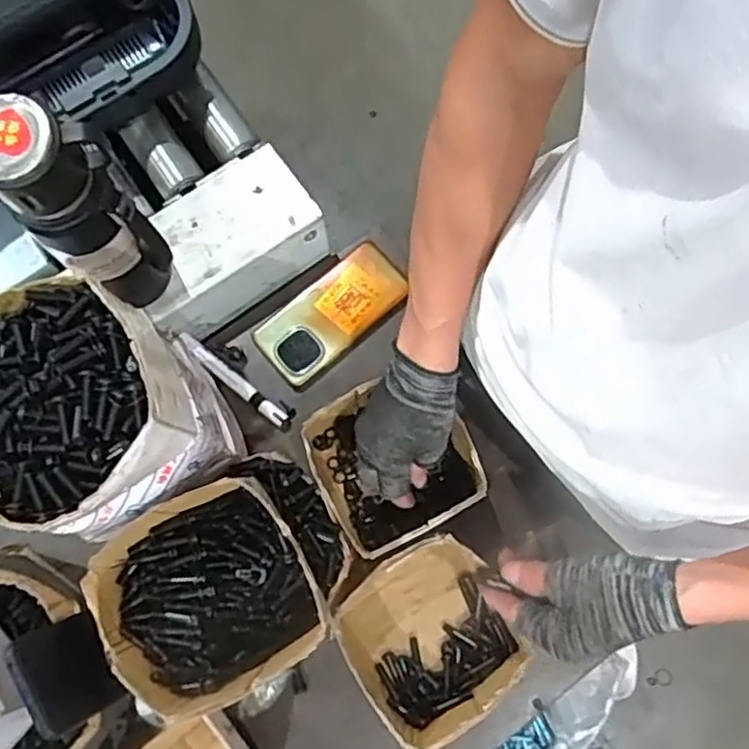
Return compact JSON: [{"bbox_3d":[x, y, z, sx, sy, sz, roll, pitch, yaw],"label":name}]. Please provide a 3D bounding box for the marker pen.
[{"bbox_3d":[-0.144,0.006,0.708,0.147,0.012,0.023,36,78,9],"label":"marker pen"}]

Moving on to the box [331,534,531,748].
[{"bbox_3d":[0.050,0.239,0.619,0.137,0.079,0.151,-27,76,-6],"label":"box"}]

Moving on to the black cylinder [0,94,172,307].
[{"bbox_3d":[-0.229,-0.117,0.558,0.073,0.248,0.069,0,75,1],"label":"black cylinder"}]

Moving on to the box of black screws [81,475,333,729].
[{"bbox_3d":[-0.131,0.174,0.544,0.163,0.073,0.157,-30,77,-7],"label":"box of black screws"}]

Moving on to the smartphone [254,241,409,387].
[{"bbox_3d":[-0.045,-0.066,0.721,0.162,0.014,0.078,-41,78,-9],"label":"smartphone"}]

